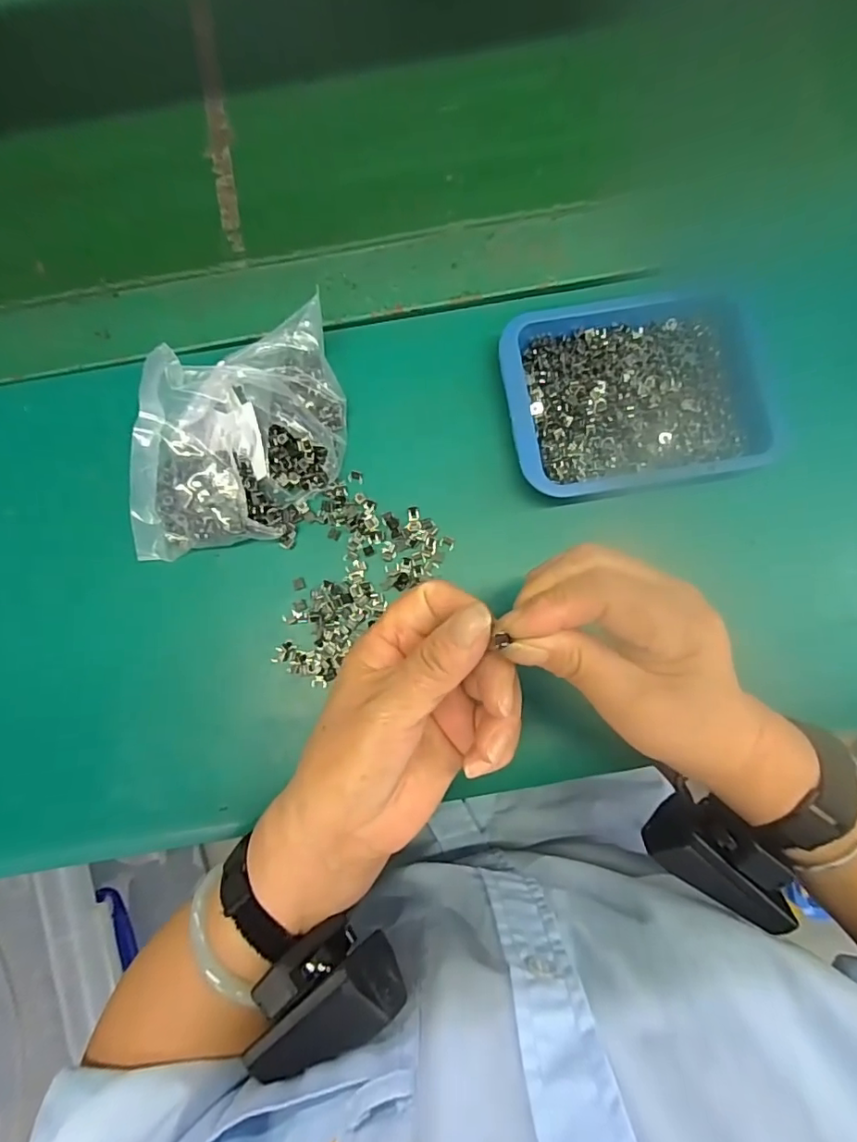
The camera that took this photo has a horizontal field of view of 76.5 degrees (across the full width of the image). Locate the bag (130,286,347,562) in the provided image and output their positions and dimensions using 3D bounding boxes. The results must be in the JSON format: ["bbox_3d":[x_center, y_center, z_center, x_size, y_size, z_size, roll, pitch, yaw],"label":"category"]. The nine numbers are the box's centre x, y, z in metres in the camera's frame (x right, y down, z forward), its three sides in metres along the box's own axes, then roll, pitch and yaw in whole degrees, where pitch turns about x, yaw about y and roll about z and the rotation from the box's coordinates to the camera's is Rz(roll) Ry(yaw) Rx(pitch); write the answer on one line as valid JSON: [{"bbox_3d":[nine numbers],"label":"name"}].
[{"bbox_3d":[-0.116,-0.082,0.312,0.128,0.063,0.126,-7,82,0],"label":"bag"}]

